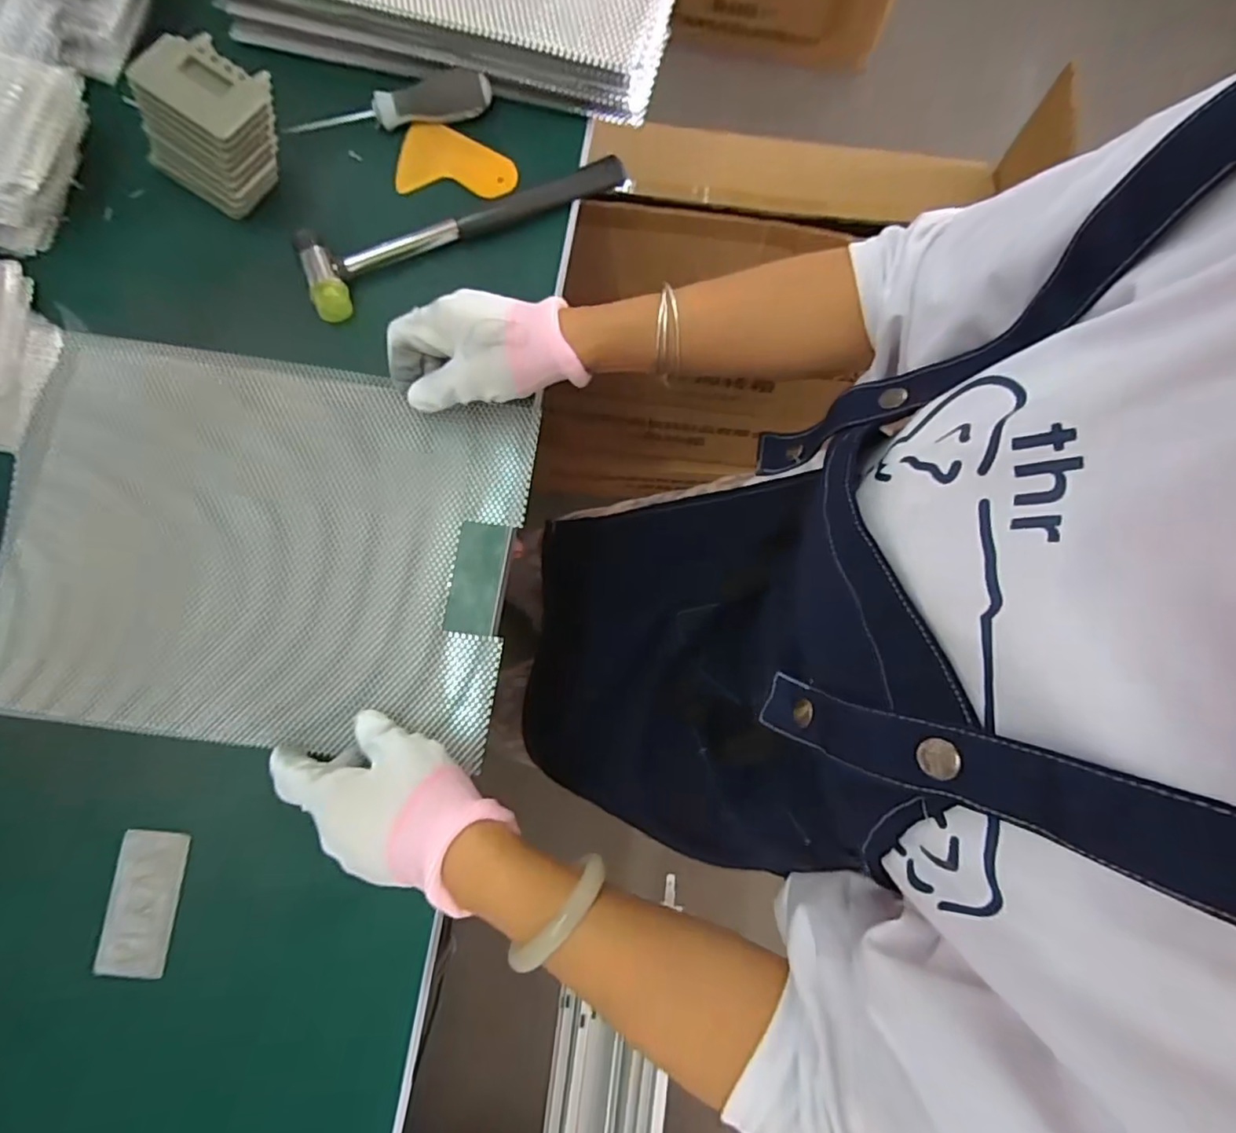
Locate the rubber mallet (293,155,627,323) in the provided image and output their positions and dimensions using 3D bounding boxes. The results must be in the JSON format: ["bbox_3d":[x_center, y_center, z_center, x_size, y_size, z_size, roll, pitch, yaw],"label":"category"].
[{"bbox_3d":[-0.112,-0.254,0.441,0.243,0.030,0.055,-26,80,-6],"label":"rubber mallet"}]

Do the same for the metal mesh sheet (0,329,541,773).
[{"bbox_3d":[-0.232,-0.015,0.391,0.321,0.041,0.239,7,79,0],"label":"metal mesh sheet"}]

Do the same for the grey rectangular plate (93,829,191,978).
[{"bbox_3d":[-0.283,0.200,0.354,0.041,0.006,0.076,2,79,-1],"label":"grey rectangular plate"}]

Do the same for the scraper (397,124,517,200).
[{"bbox_3d":[-0.123,-0.313,0.458,0.089,0.007,0.053,5,89,-3],"label":"scraper"}]

